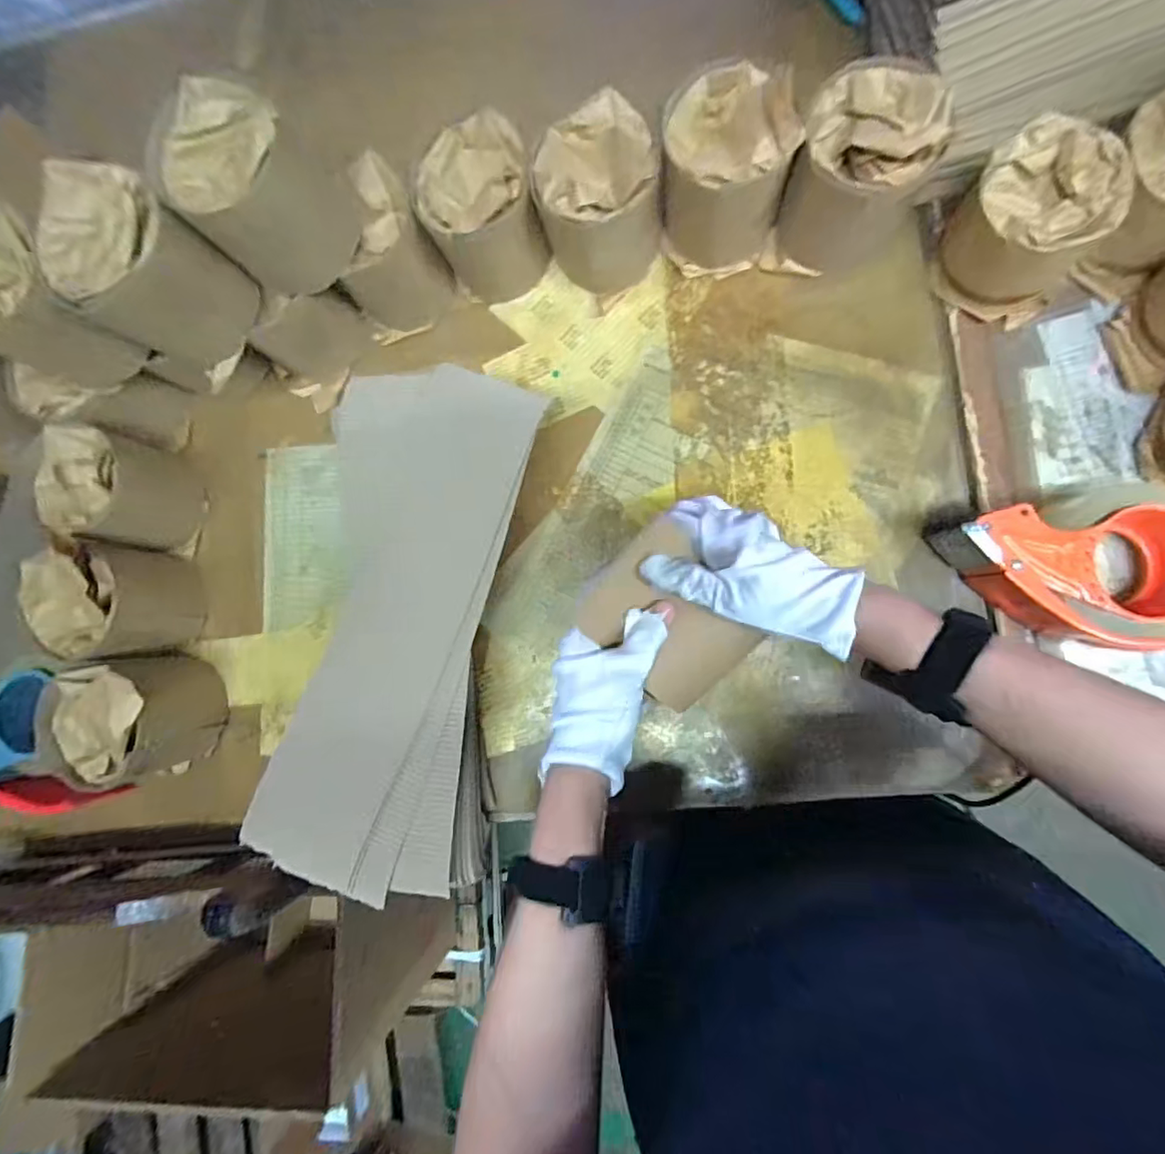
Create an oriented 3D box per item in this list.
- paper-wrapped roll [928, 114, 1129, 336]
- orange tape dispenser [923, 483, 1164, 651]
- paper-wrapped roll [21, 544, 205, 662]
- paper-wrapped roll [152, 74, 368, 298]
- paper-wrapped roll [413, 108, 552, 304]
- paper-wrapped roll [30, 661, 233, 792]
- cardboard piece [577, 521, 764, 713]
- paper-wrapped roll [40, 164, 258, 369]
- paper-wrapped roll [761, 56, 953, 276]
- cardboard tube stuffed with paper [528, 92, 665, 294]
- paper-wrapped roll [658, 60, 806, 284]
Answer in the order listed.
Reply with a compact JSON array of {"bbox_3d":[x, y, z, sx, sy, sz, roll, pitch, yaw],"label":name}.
[{"bbox_3d":[0.326,-0.260,0.424,0.095,0.084,0.100,0,87,8],"label":"paper-wrapped roll"},{"bbox_3d":[0.361,-0.004,0.413,0.153,0.065,0.107,-11,85,8],"label":"orange tape dispenser"},{"bbox_3d":[-0.414,0.025,0.507,0.086,0.106,0.089,0,87,8],"label":"paper-wrapped roll"},{"bbox_3d":[-0.236,-0.279,0.413,0.089,0.102,0.095,0,87,8],"label":"paper-wrapped roll"},{"bbox_3d":[-0.083,-0.309,0.477,0.088,0.104,0.088,0,87,8],"label":"paper-wrapped roll"},{"bbox_3d":[-0.395,0.125,0.502,0.100,0.101,0.101,0,87,8],"label":"paper-wrapped roll"},{"bbox_3d":[0.061,0.031,0.395,0.089,0.011,0.114,-41,96,1],"label":"cardboard piece"},{"bbox_3d":[-0.325,-0.223,0.423,0.087,0.121,0.088,0,87,8],"label":"paper-wrapped roll"},{"bbox_3d":[0.208,-0.308,0.432,0.094,0.107,0.107,18,89,9],"label":"paper-wrapped roll"},{"bbox_3d":[0.011,-0.305,0.460,0.090,0.104,0.084,0,87,8],"label":"cardboard tube stuffed with paper"},{"bbox_3d":[0.113,-0.321,0.446,0.095,0.109,0.106,5,87,9],"label":"paper-wrapped roll"}]

